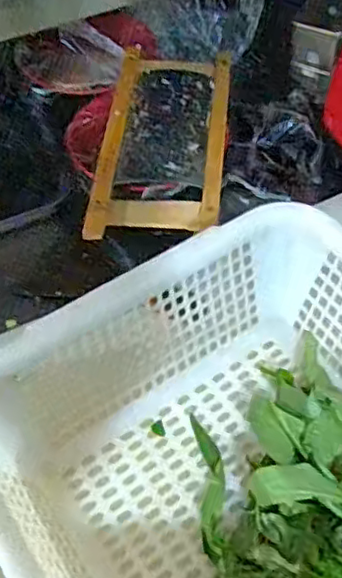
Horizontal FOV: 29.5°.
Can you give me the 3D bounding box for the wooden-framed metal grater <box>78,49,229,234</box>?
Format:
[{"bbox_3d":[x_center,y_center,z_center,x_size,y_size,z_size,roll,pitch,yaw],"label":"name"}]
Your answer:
[{"bbox_3d":[-0.004,-0.168,0.691,0.122,0.031,0.300,4,53,6],"label":"wooden-framed metal grater"}]

